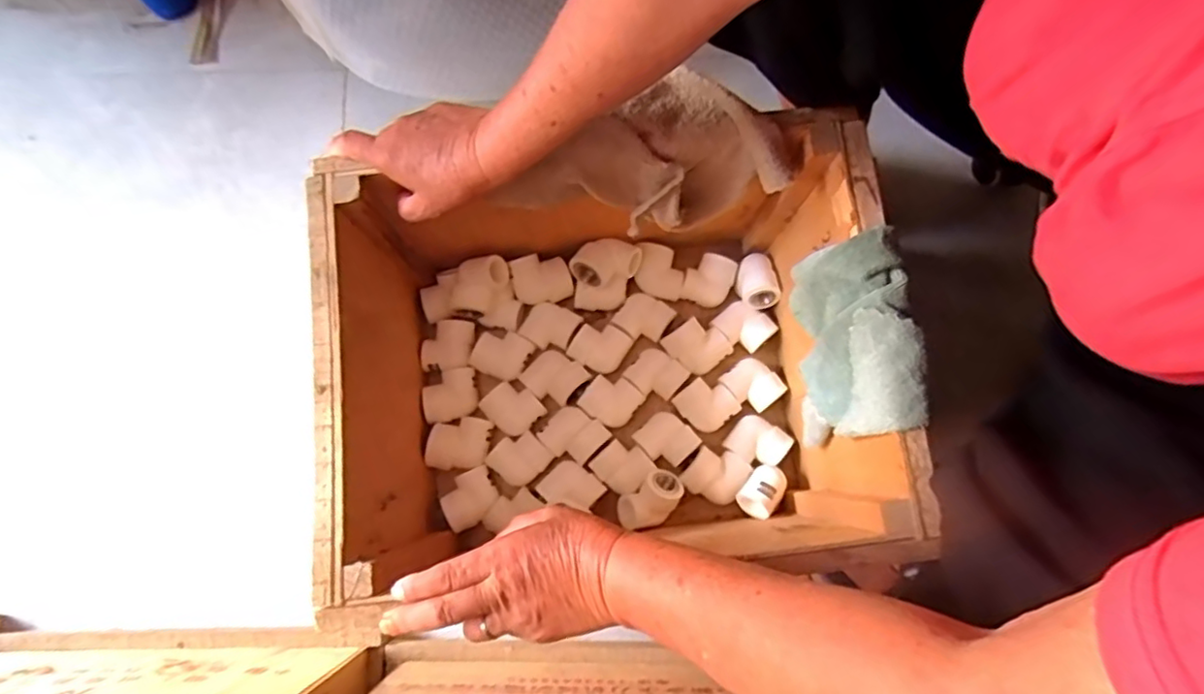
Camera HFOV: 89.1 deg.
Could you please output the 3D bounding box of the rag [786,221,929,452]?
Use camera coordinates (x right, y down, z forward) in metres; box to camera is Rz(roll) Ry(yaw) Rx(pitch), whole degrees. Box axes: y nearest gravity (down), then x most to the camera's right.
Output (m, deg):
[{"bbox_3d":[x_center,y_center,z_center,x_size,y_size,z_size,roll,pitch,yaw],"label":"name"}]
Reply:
[{"bbox_3d":[0.198,-0.005,0.499,0.048,0.142,0.151,-11,79,-2],"label":"rag"}]

